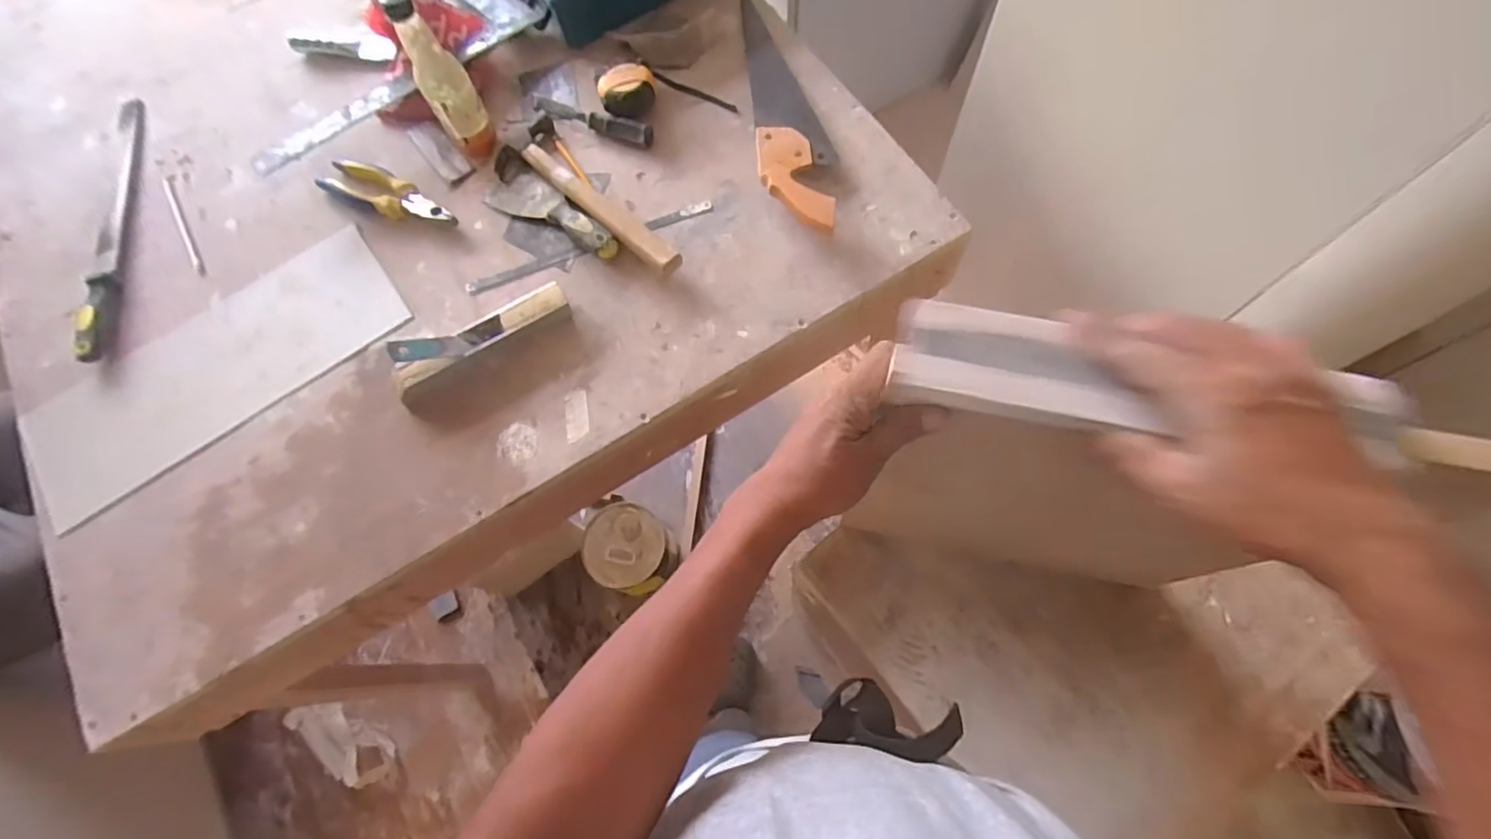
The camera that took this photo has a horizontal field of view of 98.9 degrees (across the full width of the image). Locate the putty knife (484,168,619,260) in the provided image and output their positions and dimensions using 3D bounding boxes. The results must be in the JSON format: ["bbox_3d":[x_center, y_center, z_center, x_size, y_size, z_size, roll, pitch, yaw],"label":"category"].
[{"bbox_3d":[-0.232,-0.251,0.771,0.197,0.026,0.058,32,75,14],"label":"putty knife"}]

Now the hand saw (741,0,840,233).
[{"bbox_3d":[0.055,-0.398,0.808,0.098,0.036,0.399,-5,70,1],"label":"hand saw"}]

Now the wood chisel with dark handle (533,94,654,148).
[{"bbox_3d":[-0.201,-0.387,0.822,0.178,0.023,0.030,22,73,11],"label":"wood chisel with dark handle"}]

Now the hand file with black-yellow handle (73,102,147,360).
[{"bbox_3d":[-0.810,-0.266,0.816,0.043,0.022,0.429,-15,70,-2],"label":"hand file with black-yellow handle"}]

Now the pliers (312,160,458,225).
[{"bbox_3d":[-0.441,-0.277,0.789,0.191,0.022,0.056,25,73,12],"label":"pliers"}]

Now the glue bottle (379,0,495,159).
[{"bbox_3d":[-0.348,-0.389,0.735,0.054,0.199,0.041,-37,72,-10],"label":"glue bottle"}]

